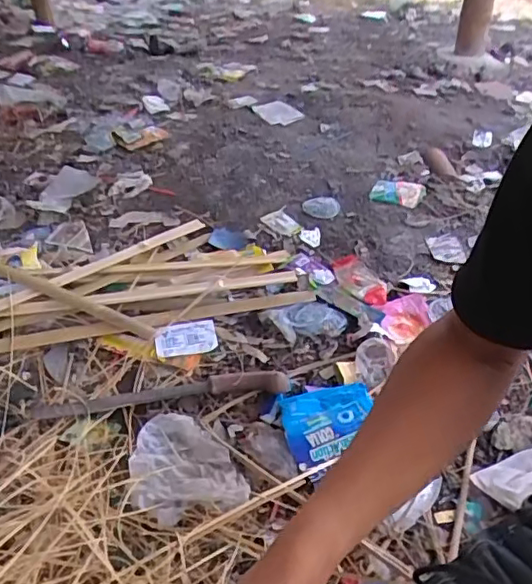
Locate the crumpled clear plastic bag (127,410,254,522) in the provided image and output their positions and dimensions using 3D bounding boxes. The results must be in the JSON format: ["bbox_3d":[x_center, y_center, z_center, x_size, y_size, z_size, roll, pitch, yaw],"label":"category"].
[{"bbox_3d":[-0.116,0.233,0.807,0.146,0.031,0.170,-10,38,-12],"label":"crumpled clear plastic bag"}]

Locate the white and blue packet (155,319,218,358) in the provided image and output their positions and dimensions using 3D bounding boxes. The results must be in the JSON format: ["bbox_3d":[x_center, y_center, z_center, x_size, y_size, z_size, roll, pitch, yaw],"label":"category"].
[{"bbox_3d":[-0.144,0.083,1.018,0.107,0.020,0.076,-8,37,-9],"label":"white and blue packet"}]

